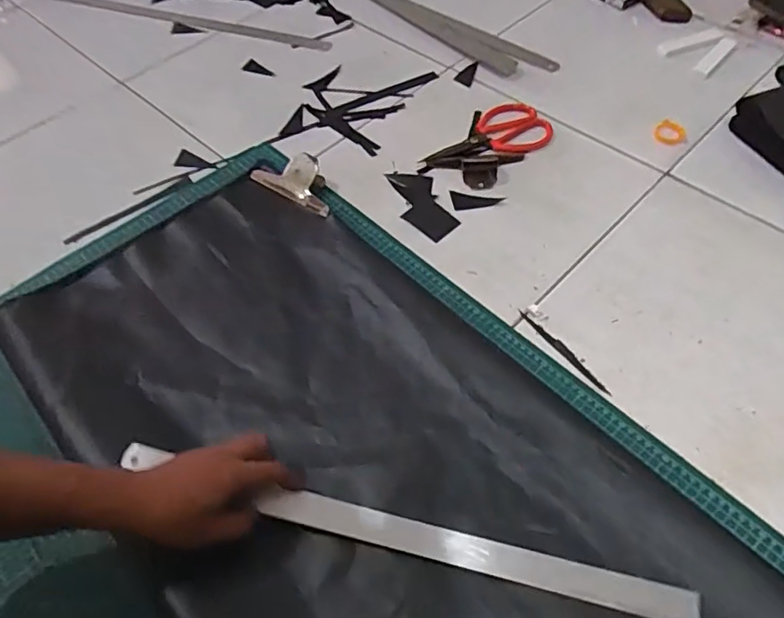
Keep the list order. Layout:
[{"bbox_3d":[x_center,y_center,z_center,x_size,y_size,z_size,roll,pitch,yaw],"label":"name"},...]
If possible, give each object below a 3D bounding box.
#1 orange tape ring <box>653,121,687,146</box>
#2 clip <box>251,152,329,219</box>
[{"bbox_3d":[0.411,-0.258,0.844,0.044,0.011,0.053,18,58,15],"label":"orange tape ring"},{"bbox_3d":[-0.128,-0.179,0.795,0.135,0.044,0.060,30,61,22],"label":"clip"}]

